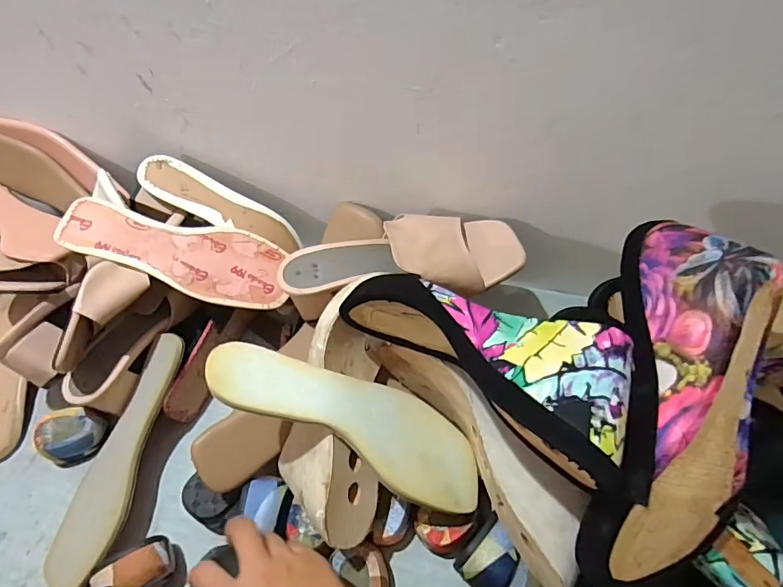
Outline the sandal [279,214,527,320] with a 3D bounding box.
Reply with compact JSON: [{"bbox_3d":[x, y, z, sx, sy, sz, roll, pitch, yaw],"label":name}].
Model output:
[{"bbox_3d":[0.010,-0.031,0.483,0.239,0.067,0.088,-8,55,-1],"label":"sandal"}]

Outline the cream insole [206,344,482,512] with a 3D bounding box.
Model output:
[{"bbox_3d":[-0.029,0.104,0.396,0.244,0.015,0.077,29,56,-17],"label":"cream insole"}]

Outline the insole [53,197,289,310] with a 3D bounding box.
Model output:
[{"bbox_3d":[-0.226,-0.041,0.500,0.226,0.016,0.087,11,66,-11],"label":"insole"}]

